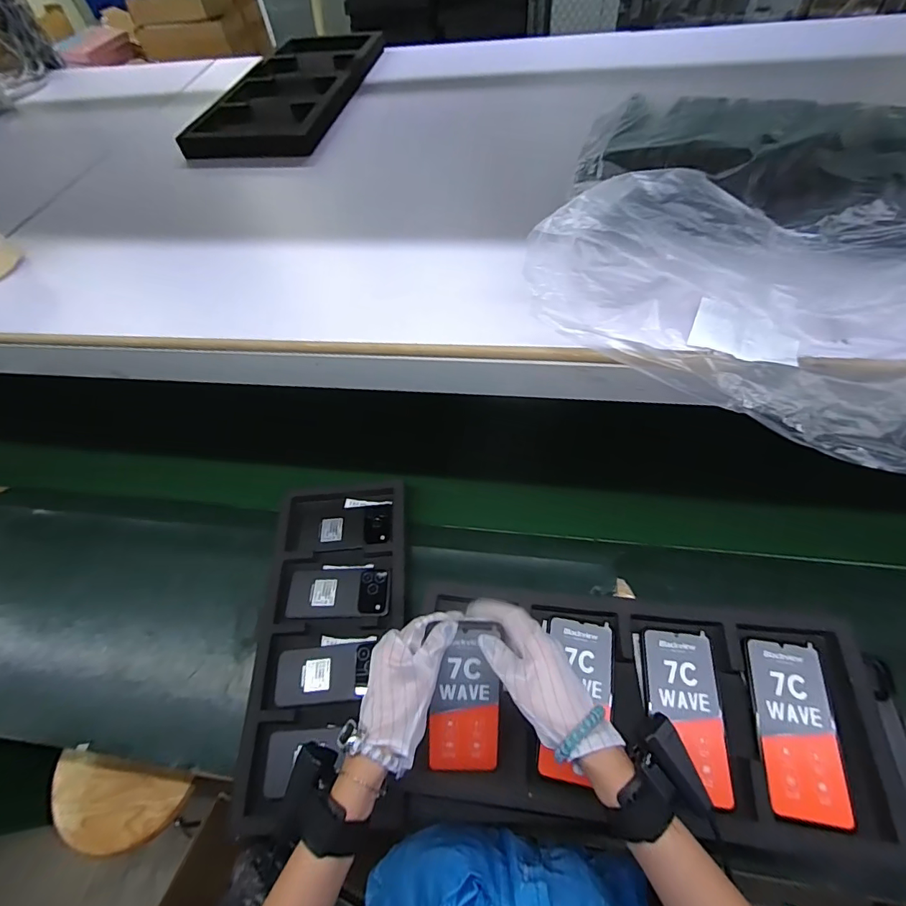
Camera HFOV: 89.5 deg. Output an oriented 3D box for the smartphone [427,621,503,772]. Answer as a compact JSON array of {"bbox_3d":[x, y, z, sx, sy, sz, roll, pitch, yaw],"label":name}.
[{"bbox_3d":[0.013,0.252,0.466,0.070,0.005,0.162,2,99,-1],"label":"smartphone"}]

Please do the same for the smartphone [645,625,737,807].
[{"bbox_3d":[0.247,0.274,0.486,0.072,0.010,0.155,4,56,8],"label":"smartphone"}]

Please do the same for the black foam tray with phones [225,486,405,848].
[{"bbox_3d":[-0.181,0.257,0.688,0.212,0.026,0.477,-5,56,2],"label":"black foam tray with phones"}]

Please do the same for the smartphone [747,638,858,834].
[{"bbox_3d":[0.353,0.281,0.469,0.071,0.012,0.158,7,57,10],"label":"smartphone"}]

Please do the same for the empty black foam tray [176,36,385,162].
[{"bbox_3d":[-0.292,-0.673,0.838,0.228,0.035,0.473,5,57,9],"label":"empty black foam tray"}]

